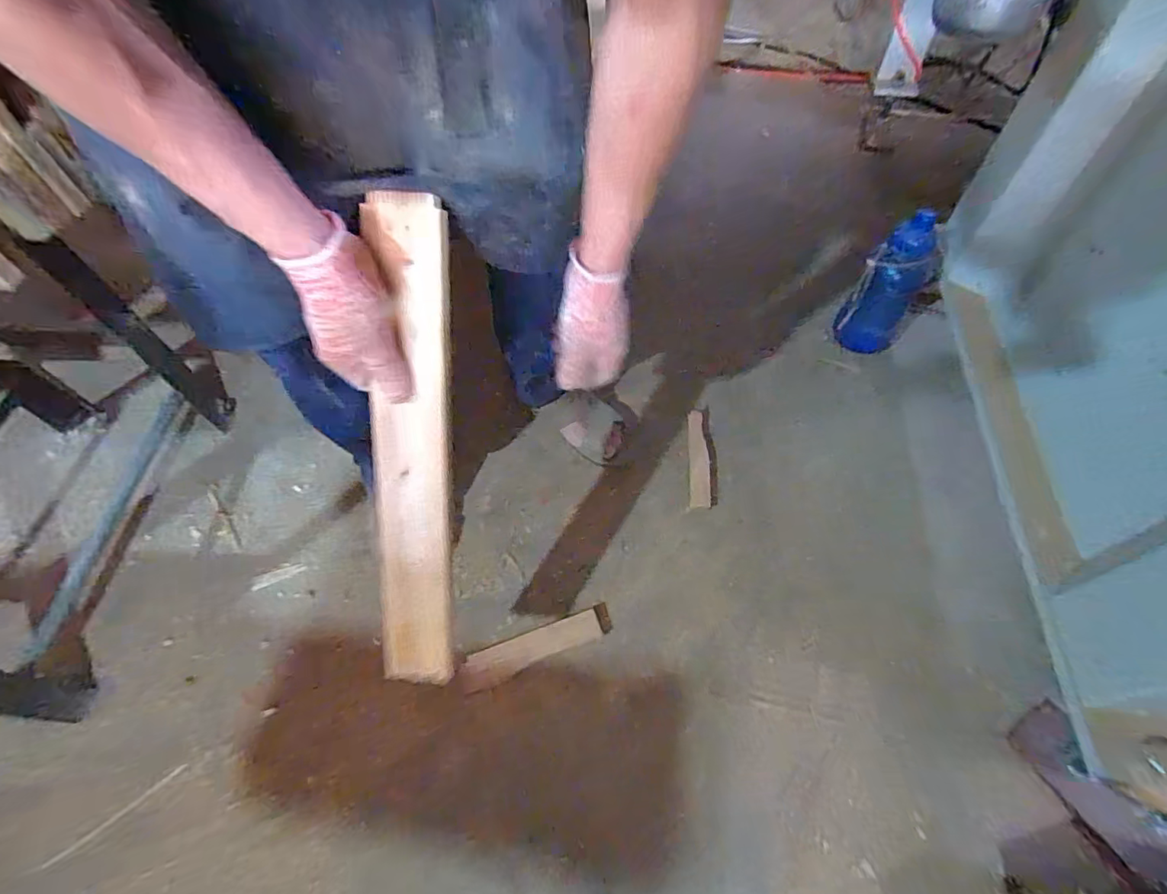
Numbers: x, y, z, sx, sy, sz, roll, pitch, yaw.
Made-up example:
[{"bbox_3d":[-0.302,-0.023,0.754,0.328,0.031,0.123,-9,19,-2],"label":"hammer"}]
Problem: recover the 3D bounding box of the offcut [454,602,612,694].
[{"bbox_3d":[-0.064,0.270,0.701,0.210,0.009,0.047,-20,59,-11],"label":"offcut"}]

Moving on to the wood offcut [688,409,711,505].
[{"bbox_3d":[0.189,0.018,0.849,0.032,0.013,0.175,3,58,4],"label":"wood offcut"}]

